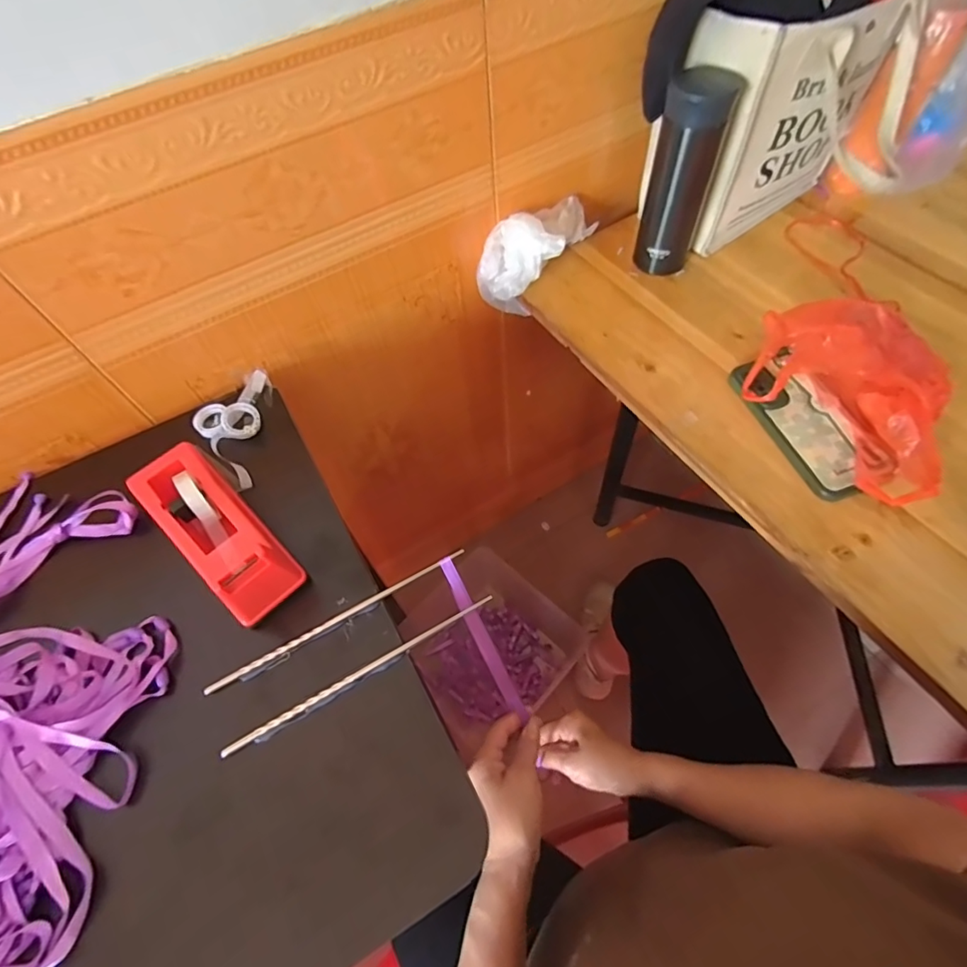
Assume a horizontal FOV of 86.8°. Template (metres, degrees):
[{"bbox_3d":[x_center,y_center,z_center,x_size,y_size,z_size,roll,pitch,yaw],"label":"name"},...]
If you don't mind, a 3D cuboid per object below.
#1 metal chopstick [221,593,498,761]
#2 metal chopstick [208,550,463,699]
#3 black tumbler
[{"bbox_3d":[-0.090,0.143,0.394,0.223,0.004,0.008,-29,61,-14],"label":"metal chopstick"},{"bbox_3d":[-0.117,0.109,0.413,0.217,0.010,0.008,-27,61,-13],"label":"metal chopstick"},{"bbox_3d":[0.217,-0.333,0.565,0.065,0.187,0.075,18,61,14],"label":"black tumbler"}]

